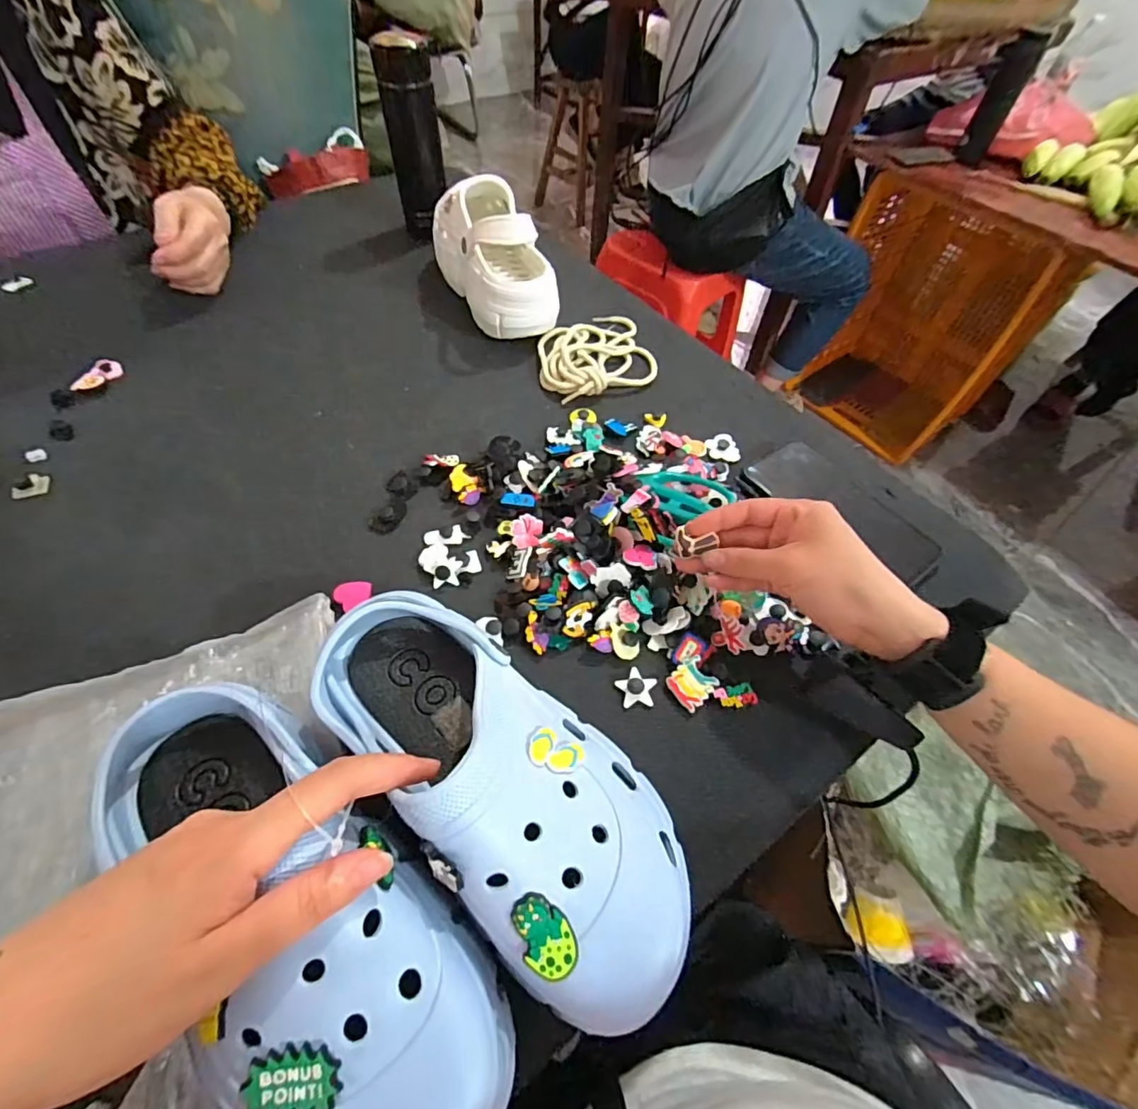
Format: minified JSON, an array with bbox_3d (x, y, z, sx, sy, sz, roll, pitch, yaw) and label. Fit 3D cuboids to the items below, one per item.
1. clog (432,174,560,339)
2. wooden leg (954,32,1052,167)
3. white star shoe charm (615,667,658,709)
[{"bbox_3d":[-0.086,-0.339,0.593,0.083,0.113,0.196,-22,59,-18],"label":"clog"},{"bbox_3d":[0.975,-1.032,1.190,0.070,0.222,0.064,29,58,16],"label":"wooden leg"},{"bbox_3d":[0.047,0.091,0.362,0.027,0.006,0.027,-2,55,-4],"label":"white star shoe charm"}]

